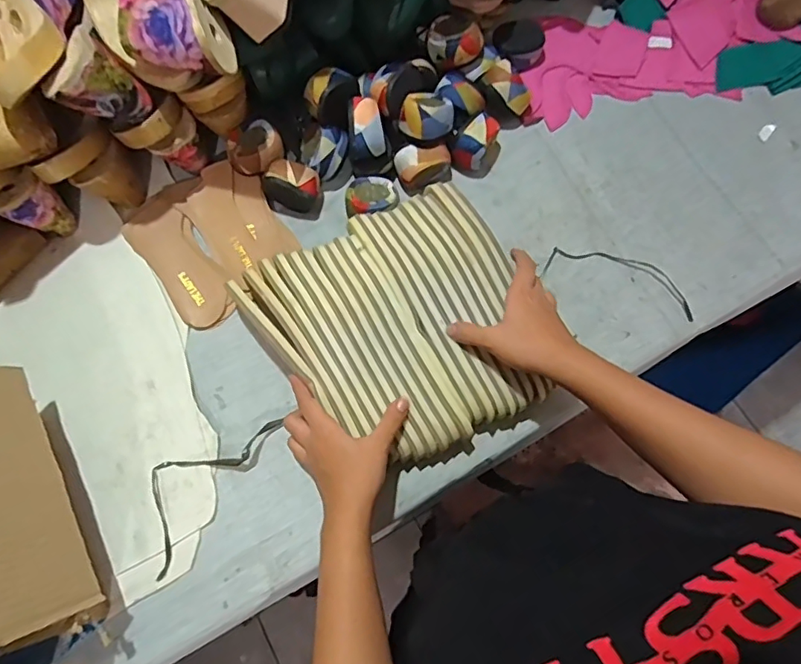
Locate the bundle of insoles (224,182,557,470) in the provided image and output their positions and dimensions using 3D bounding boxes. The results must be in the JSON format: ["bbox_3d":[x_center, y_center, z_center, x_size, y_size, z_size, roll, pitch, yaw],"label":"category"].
[{"bbox_3d":[-0.002,0.002,0.520,0.239,0.058,0.234,-26,73,-7],"label":"bundle of insoles"}]

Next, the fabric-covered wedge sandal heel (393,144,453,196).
[{"bbox_3d":[0.028,-0.191,0.622,0.065,0.051,0.036,-12,72,-2],"label":"fabric-covered wedge sandal heel"}]

